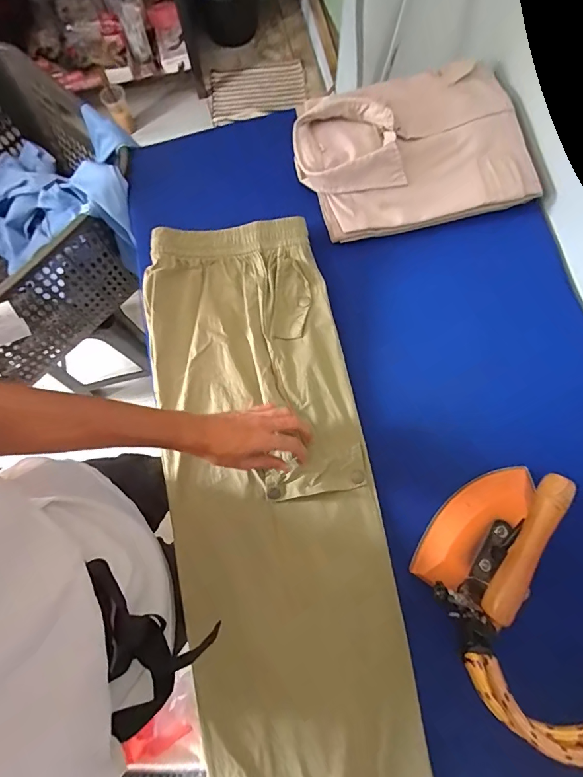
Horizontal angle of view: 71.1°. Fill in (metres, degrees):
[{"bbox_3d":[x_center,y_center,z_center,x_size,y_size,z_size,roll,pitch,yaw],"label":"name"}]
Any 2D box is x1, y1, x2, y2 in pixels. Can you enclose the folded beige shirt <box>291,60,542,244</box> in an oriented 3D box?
[{"bbox_3d":[0.186,-0.380,0.653,0.343,0.058,0.254,-14,76,-2],"label":"folded beige shirt"}]

